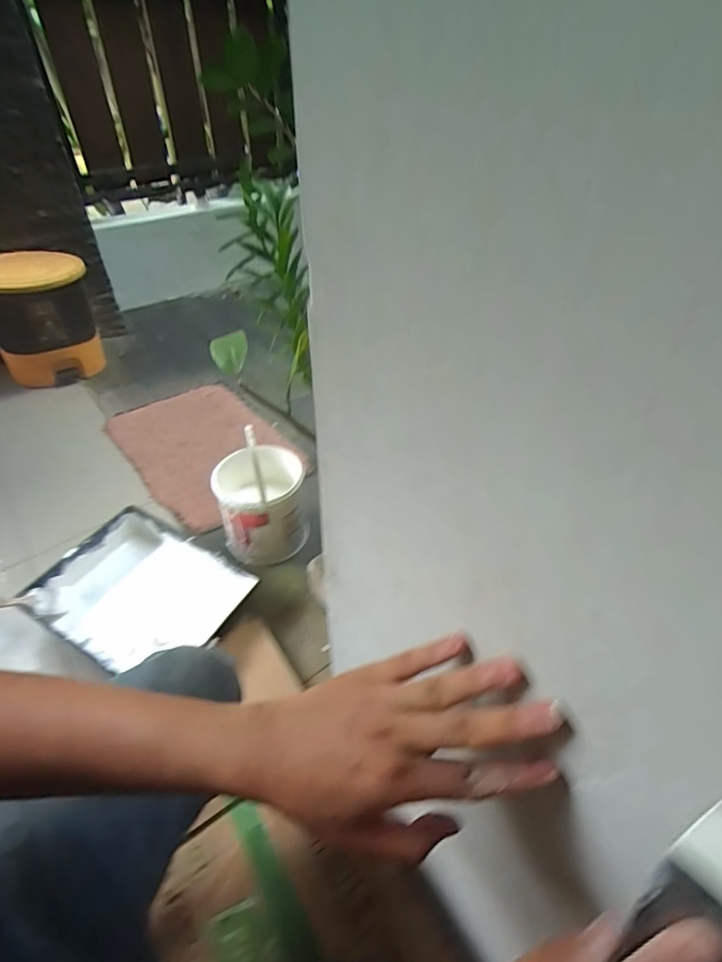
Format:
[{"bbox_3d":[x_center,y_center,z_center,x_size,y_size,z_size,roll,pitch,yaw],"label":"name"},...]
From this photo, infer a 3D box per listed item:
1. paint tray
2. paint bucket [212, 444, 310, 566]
[{"bbox_3d":[-0.419,0.223,0.925,0.354,0.084,0.275,22,47,21],"label":"paint tray"},{"bbox_3d":[-0.212,0.033,1.018,0.182,0.224,0.179,-9,44,-10],"label":"paint bucket"}]

